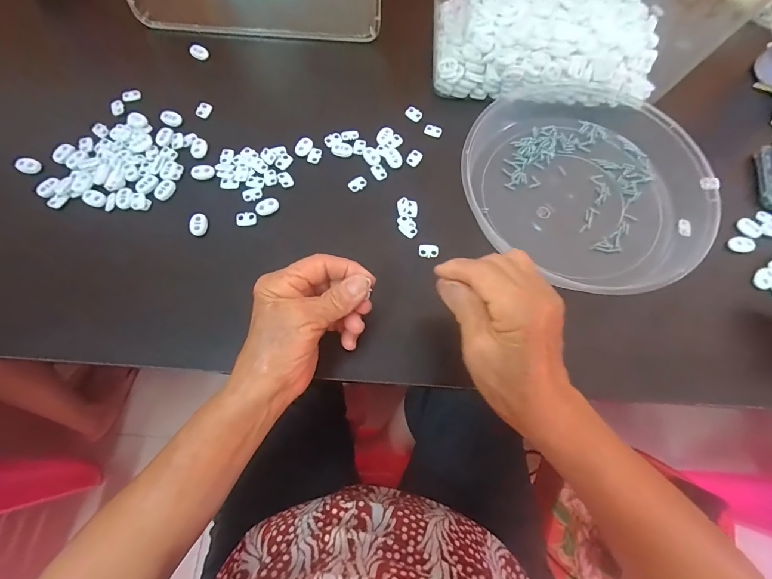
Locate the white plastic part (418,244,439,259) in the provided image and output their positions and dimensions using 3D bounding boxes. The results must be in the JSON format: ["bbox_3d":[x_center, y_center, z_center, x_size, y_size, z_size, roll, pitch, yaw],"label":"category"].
[{"bbox_3d":[0.041,-0.038,0.350,0.019,0.004,0.014,8,70,1],"label":"white plastic part"}]

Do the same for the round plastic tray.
[{"bbox_3d":[0.197,-0.109,0.362,0.231,0.036,0.240,0,70,-1],"label":"round plastic tray"}]

